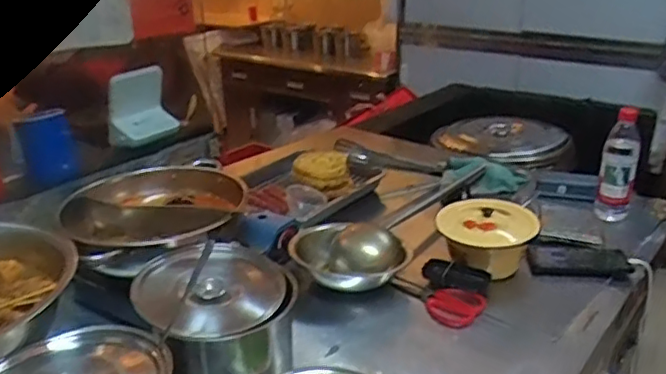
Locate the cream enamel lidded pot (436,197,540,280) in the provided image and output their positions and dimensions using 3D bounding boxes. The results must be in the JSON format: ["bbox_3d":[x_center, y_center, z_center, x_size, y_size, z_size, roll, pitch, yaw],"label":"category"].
[{"bbox_3d":[0.268,0.086,1.077,0.160,0.076,0.146,-1,23,0],"label":"cream enamel lidded pot"}]

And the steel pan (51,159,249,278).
[{"bbox_3d":[-0.282,0.052,1.035,0.292,0.097,0.291,-1,23,0],"label":"steel pan"}]

